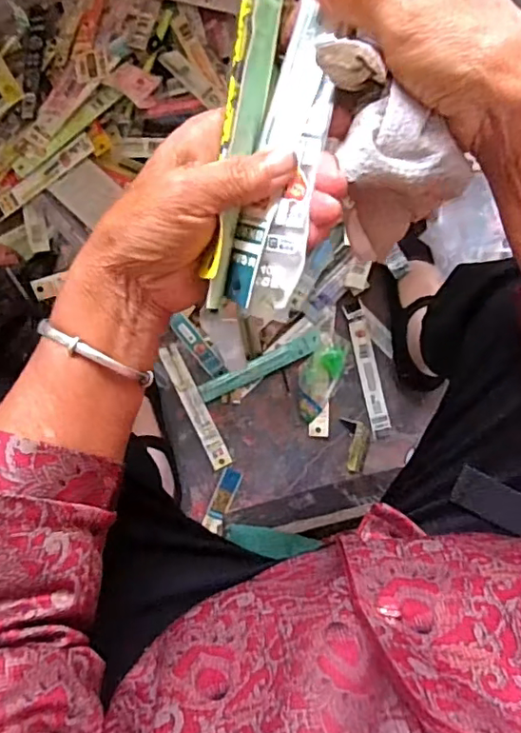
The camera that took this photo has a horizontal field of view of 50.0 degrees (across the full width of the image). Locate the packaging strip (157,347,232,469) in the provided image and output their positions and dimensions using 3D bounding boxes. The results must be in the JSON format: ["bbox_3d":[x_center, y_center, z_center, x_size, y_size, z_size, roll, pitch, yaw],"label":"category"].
[{"bbox_3d":[-0.085,0.053,0.734,0.027,0.004,0.172,-25,96,-6],"label":"packaging strip"}]

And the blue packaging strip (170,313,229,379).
[{"bbox_3d":[-0.078,-0.025,0.722,0.028,0.006,0.102,-36,101,16],"label":"blue packaging strip"}]

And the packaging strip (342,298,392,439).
[{"bbox_3d":[0.145,0.005,0.751,0.027,0.005,0.182,-13,91,-2],"label":"packaging strip"}]

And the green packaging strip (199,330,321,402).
[{"bbox_3d":[0.001,0.000,0.734,0.170,0.006,0.025,-26,93,-2],"label":"green packaging strip"}]

